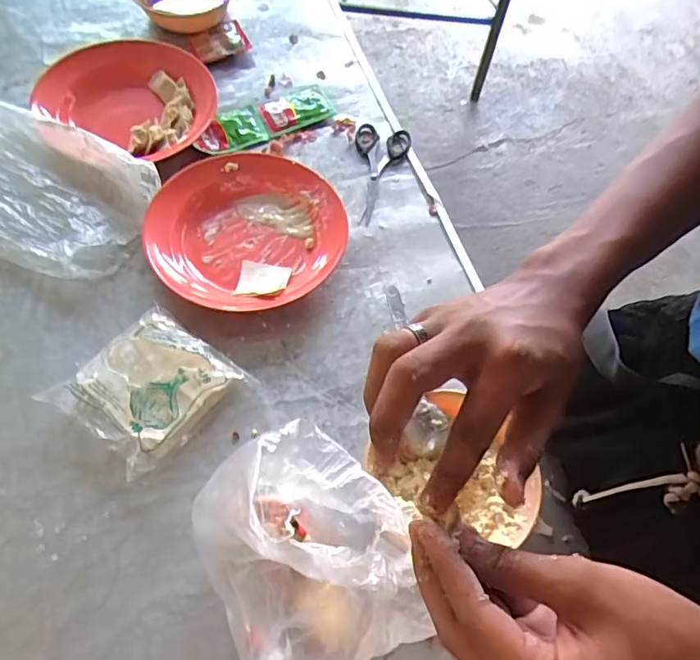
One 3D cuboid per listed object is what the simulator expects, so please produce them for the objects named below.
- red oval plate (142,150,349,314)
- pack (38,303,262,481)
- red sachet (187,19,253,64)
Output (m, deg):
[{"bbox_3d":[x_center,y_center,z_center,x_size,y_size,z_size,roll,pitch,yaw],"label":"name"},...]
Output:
[{"bbox_3d":[-0.111,-0.109,0.588,0.206,0.050,0.213,41,66,17],"label":"red oval plate"},{"bbox_3d":[-0.186,0.046,0.487,0.125,0.054,0.137,39,66,16],"label":"pack"},{"bbox_3d":[-0.184,-0.402,0.749,0.084,0.019,0.066,-22,65,-15],"label":"red sachet"}]

